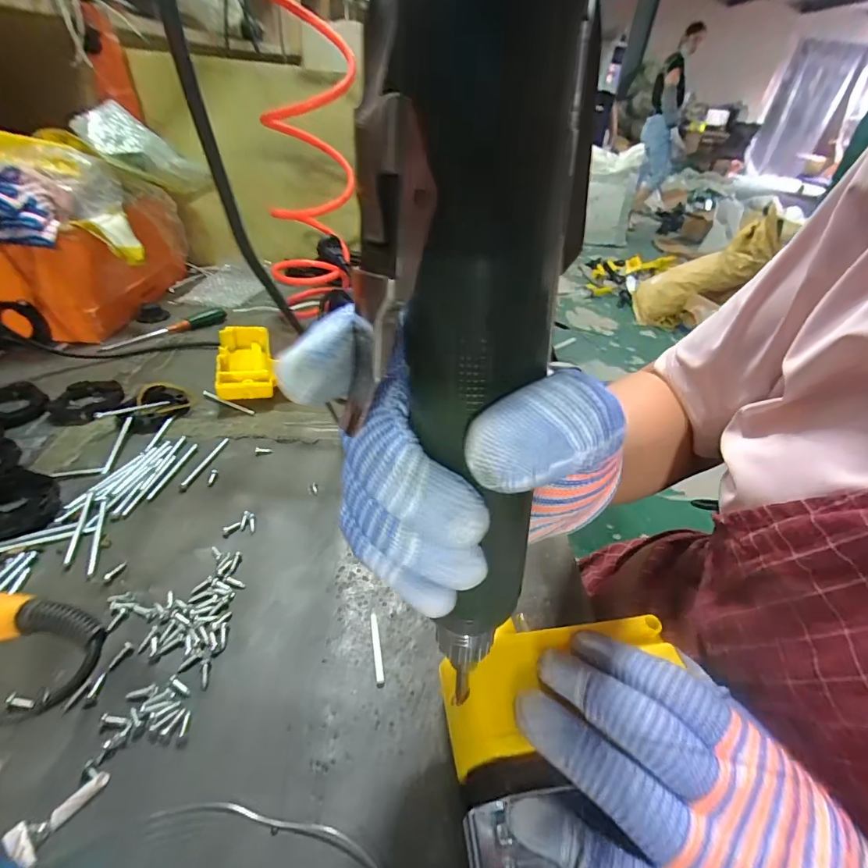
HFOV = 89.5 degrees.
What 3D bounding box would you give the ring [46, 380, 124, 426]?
[{"bbox_3d":[-0.327,-0.034,0.411,0.059,0.011,0.058,-24,47,-33],"label":"ring"}]

